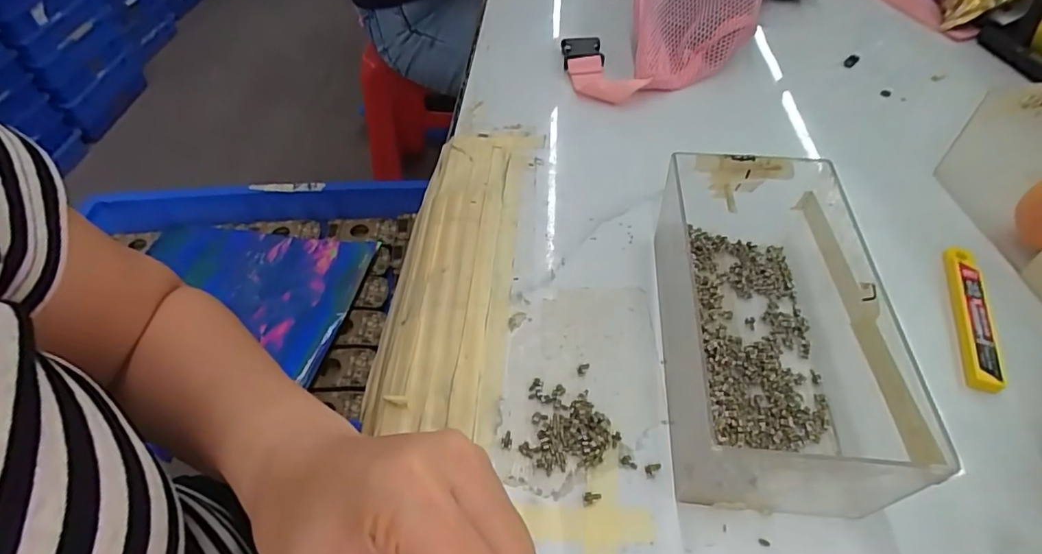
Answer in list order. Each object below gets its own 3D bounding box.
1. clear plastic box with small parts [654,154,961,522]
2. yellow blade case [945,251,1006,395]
[{"bbox_3d":[0.125,0.019,0.279,0.090,0.069,0.183,4,51,5],"label":"clear plastic box with small parts"},{"bbox_3d":[0.263,0.021,0.311,0.019,0.008,0.100,13,52,13],"label":"yellow blade case"}]

